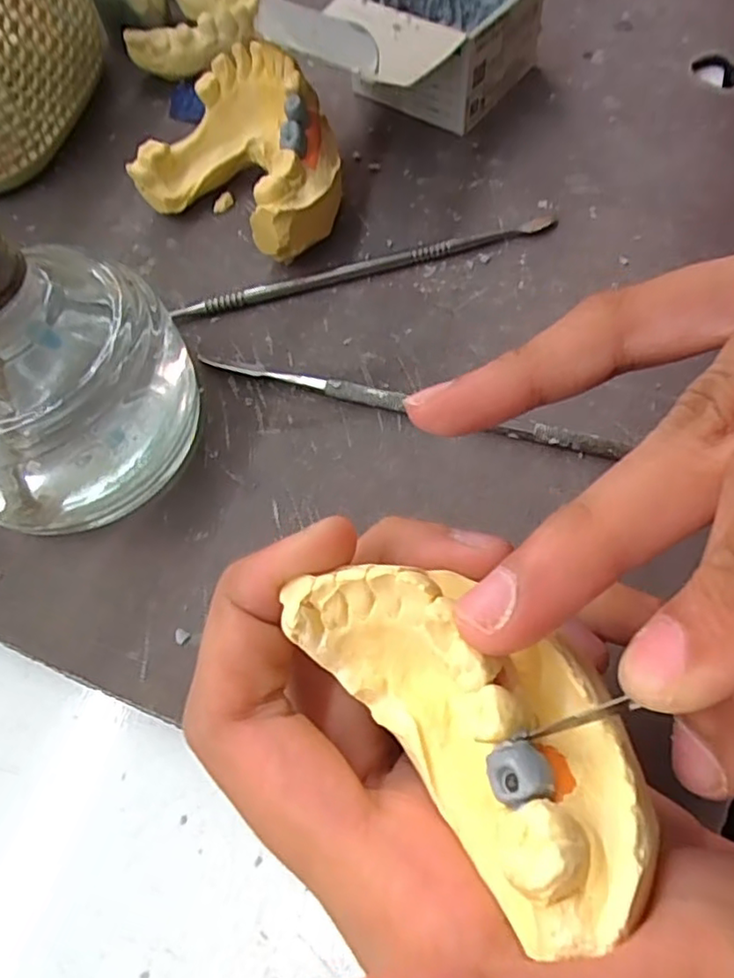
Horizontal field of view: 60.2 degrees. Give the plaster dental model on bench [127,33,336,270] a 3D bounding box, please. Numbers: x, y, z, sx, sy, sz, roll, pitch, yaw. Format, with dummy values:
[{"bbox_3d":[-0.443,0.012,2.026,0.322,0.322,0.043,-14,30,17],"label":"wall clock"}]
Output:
[{"bbox_3d":[-0.040,-0.112,0.215,0.069,0.040,0.051,32,70,17],"label":"plaster dental model on bench"}]

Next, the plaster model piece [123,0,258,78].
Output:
[{"bbox_3d":[-0.071,-0.197,0.269,0.053,0.022,0.055,1,64,4],"label":"plaster model piece"}]

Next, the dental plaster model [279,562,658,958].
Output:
[{"bbox_3d":[0.015,0.031,0.094,0.030,0.018,0.058,-41,49,-15],"label":"dental plaster model"}]

